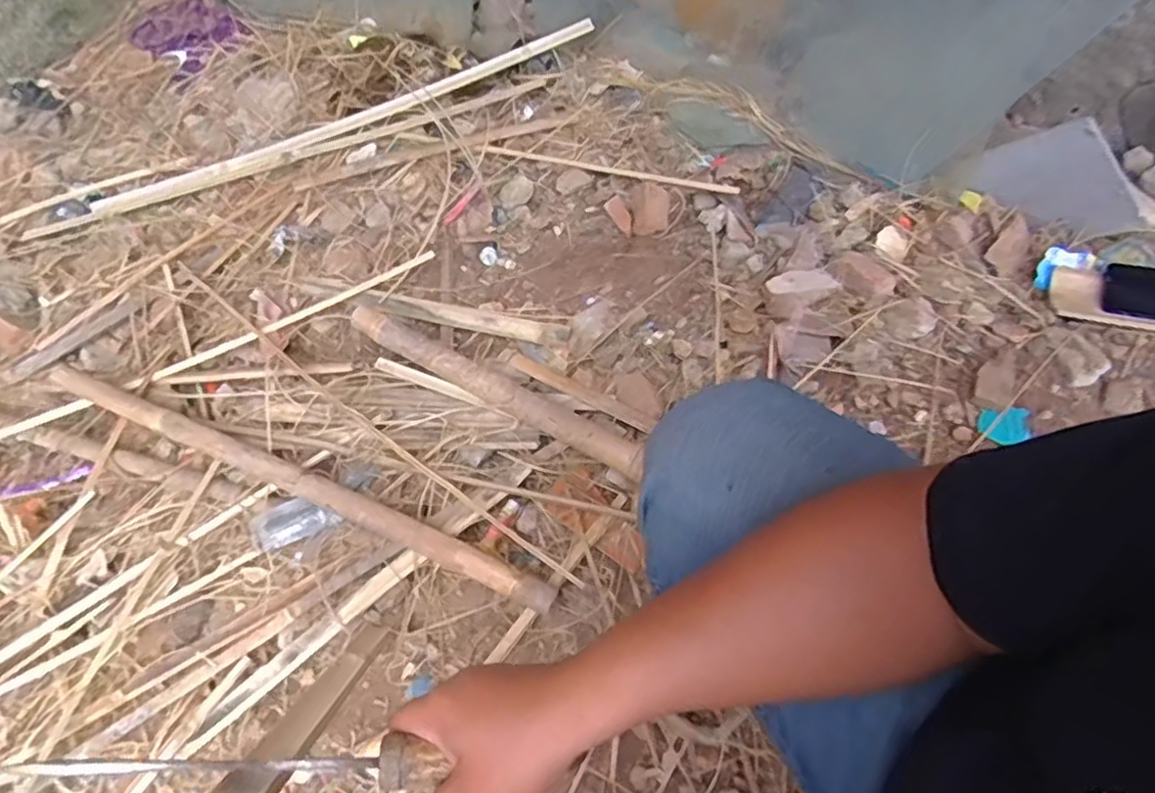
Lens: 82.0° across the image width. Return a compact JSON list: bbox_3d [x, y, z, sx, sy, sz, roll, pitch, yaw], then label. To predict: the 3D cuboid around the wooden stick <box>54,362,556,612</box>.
[{"bbox_3d":[-0.369,0.107,0.863,0.743,0.044,0.045,22,65,11],"label":"wooden stick"}]

